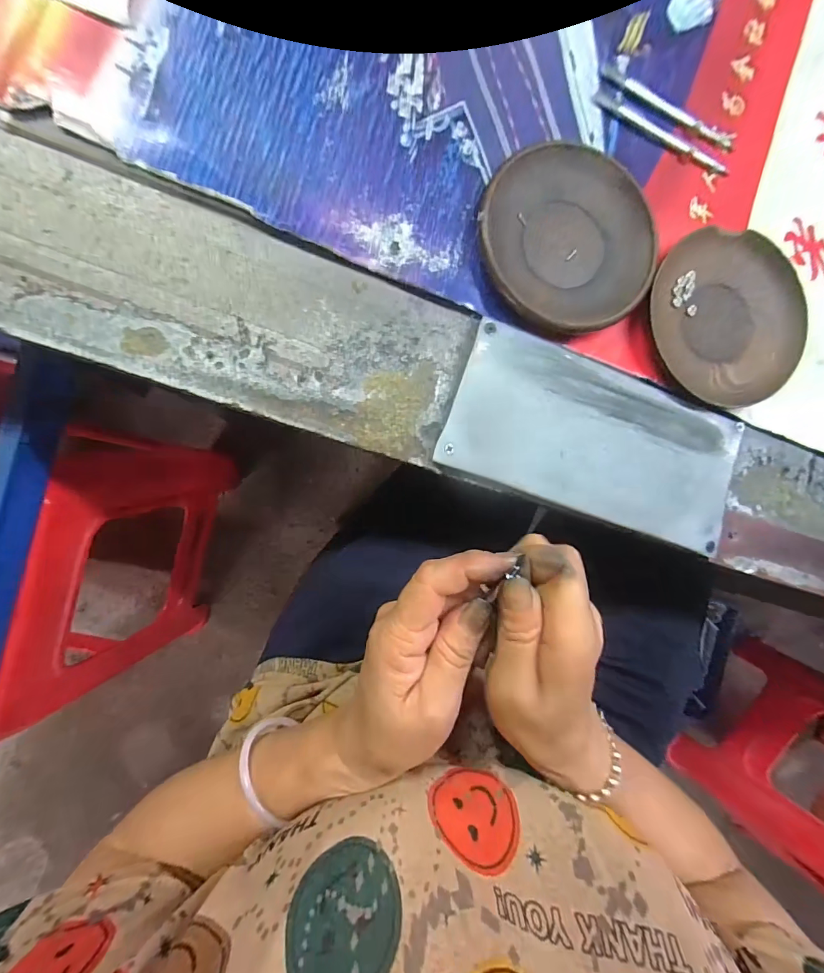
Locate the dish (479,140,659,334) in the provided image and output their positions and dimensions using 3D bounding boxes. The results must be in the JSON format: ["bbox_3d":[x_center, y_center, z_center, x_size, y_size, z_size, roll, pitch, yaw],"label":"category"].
[{"bbox_3d":[0.098,-0.153,0.261,0.107,0.015,0.110,0,89,-9],"label":"dish"}]

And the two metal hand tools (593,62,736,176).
[{"bbox_3d":[0.172,-0.246,0.279,0.105,0.007,0.032,21,86,-9],"label":"two metal hand tools"}]

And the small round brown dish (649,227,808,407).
[{"bbox_3d":[0.216,-0.115,0.282,0.111,0.015,0.115,0,89,-9],"label":"small round brown dish"}]

